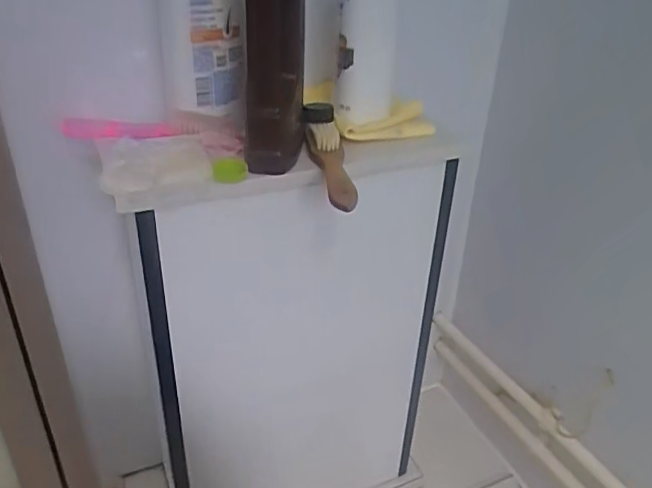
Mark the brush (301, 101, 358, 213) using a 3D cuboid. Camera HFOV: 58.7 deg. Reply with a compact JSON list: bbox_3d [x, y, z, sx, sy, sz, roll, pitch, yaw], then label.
[{"bbox_3d":[0.001,-0.087,0.551,0.039,0.039,0.175,-2,31,-7],"label":"brush"}]

